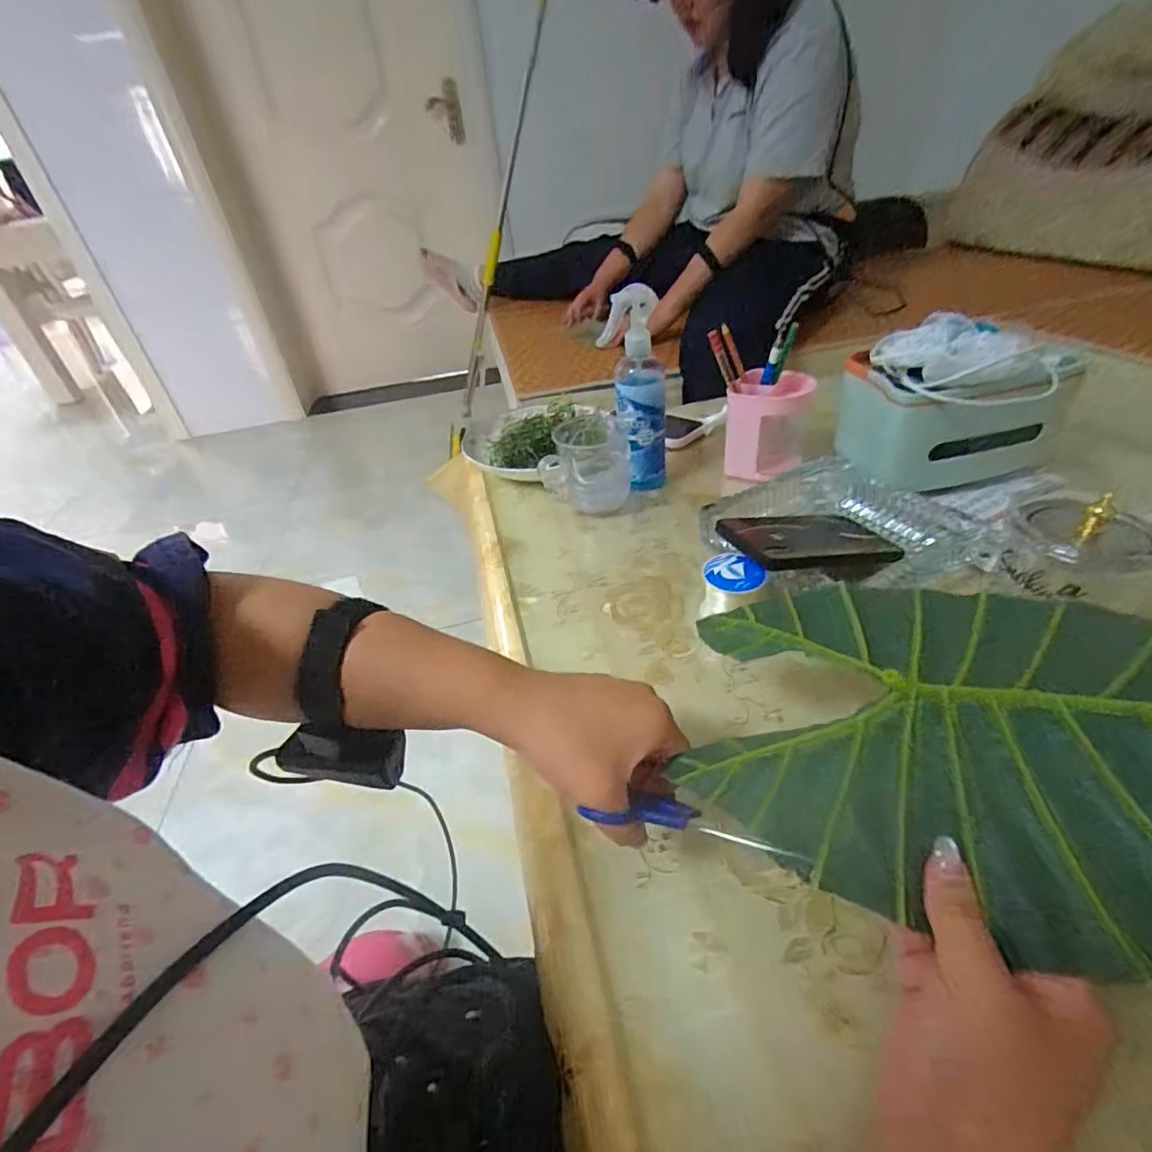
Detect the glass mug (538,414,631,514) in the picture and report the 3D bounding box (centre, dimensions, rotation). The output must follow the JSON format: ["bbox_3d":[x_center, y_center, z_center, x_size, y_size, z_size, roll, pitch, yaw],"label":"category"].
[{"bbox_3d":[0.012,-0.120,0.612,0.091,0.090,0.066,-3,38,6],"label":"glass mug"}]

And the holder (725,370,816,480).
[{"bbox_3d":[0.216,-0.170,0.633,0.079,0.101,0.070,12,42,24],"label":"holder"}]

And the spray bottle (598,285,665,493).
[{"bbox_3d":[0.065,-0.191,0.599,0.060,0.210,0.046,-3,38,6],"label":"spray bottle"}]

